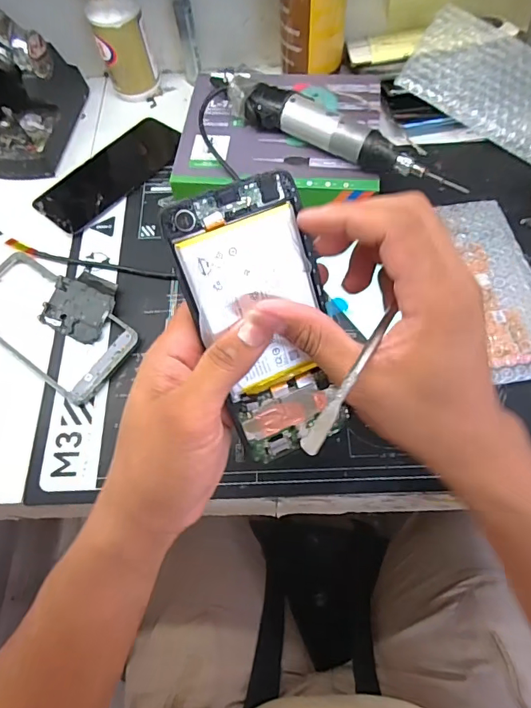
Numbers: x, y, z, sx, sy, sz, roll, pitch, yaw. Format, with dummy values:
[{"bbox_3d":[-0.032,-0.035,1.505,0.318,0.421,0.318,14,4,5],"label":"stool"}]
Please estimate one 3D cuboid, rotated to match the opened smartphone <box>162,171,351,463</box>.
[{"bbox_3d":[0.002,-0.013,0.249,0.071,0.155,0.005,-19,24,-9],"label":"opened smartphone"}]

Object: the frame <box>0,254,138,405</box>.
[{"bbox_3d":[-0.191,-0.028,0.392,0.172,0.007,0.077,33,72,16],"label":"frame"}]

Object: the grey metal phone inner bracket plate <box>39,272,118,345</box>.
[{"bbox_3d":[-0.163,-0.044,0.396,0.060,0.010,0.057,22,70,12],"label":"grey metal phone inner bracket plate"}]

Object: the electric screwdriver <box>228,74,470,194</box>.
[{"bbox_3d":[0.066,-0.195,0.398,0.223,0.027,0.026,27,71,14],"label":"electric screwdriver"}]

